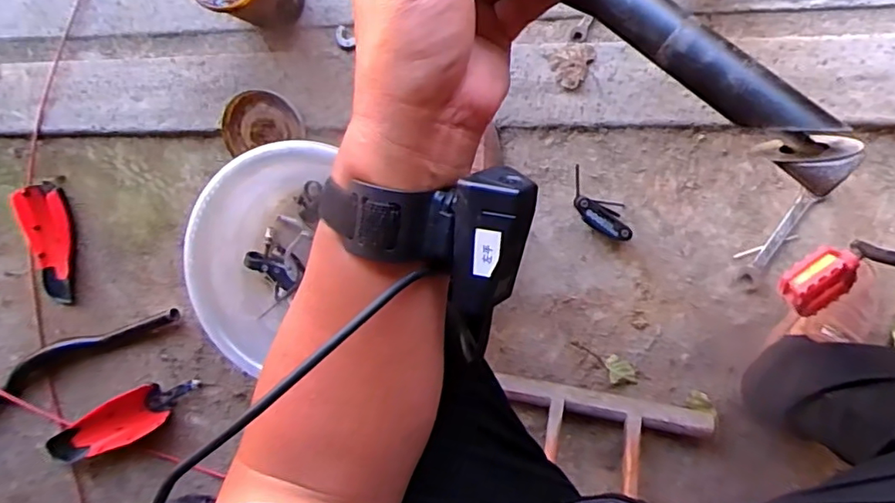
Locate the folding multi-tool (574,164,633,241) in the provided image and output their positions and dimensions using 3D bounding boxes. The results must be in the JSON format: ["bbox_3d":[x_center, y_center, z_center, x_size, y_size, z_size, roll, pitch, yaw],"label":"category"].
[{"bbox_3d":[0.217,-0.064,0.795,0.119,0.047,0.056,37,102,4],"label":"folding multi-tool"}]

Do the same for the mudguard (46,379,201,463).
[{"bbox_3d":[-0.623,0.326,1.048,0.316,0.035,0.089,-30,94,9],"label":"mudguard"}]

